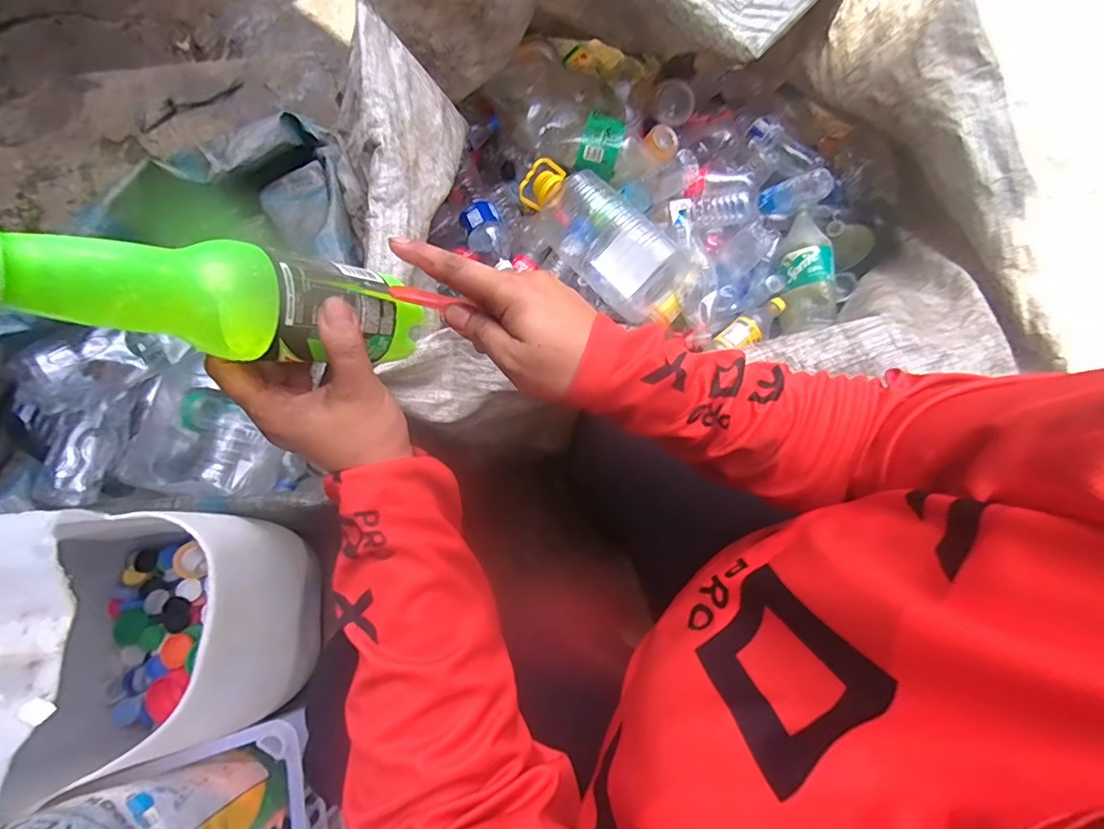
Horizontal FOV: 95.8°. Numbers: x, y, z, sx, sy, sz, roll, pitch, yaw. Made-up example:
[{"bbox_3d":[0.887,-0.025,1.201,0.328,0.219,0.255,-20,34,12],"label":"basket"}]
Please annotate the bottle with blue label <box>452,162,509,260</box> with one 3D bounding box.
[{"bbox_3d":[-0.137,-0.368,0.919,0.074,0.060,0.201,-24,74,-9],"label":"bottle with blue label"}]

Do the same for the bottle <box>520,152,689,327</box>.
[{"bbox_3d":[0.083,-0.314,0.885,0.136,0.154,0.309,-41,78,-13],"label":"bottle"}]

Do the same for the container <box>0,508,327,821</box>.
[{"bbox_3d":[-0.452,0.233,0.530,0.271,0.333,0.221,-2,72,-2],"label":"container"}]

